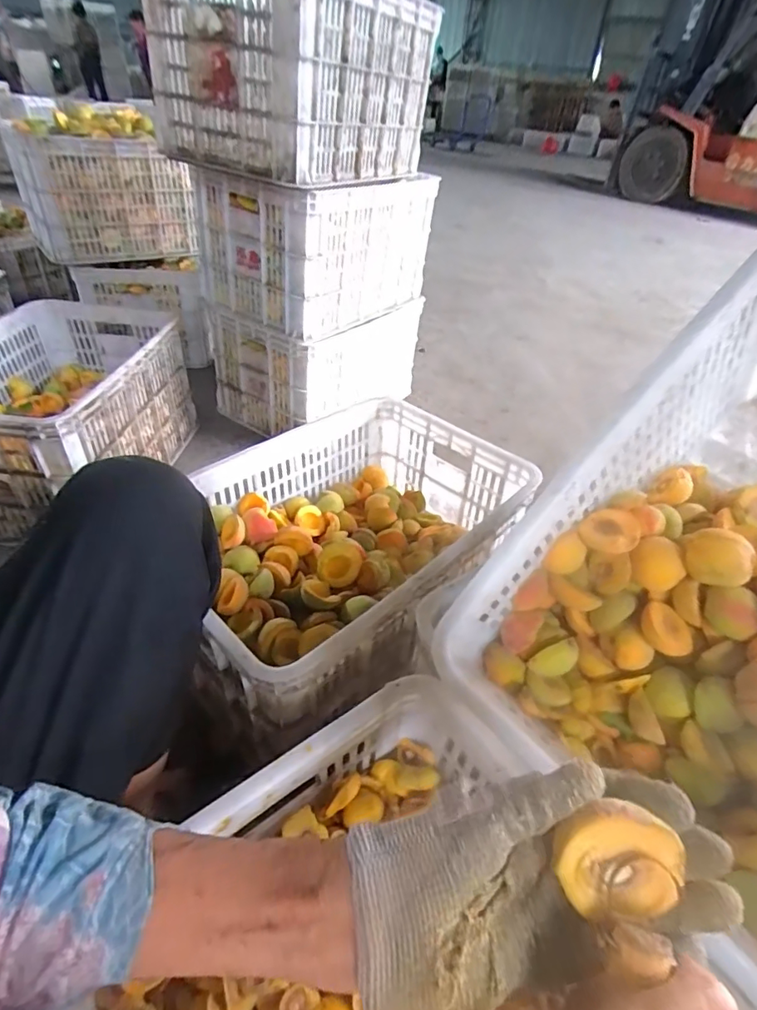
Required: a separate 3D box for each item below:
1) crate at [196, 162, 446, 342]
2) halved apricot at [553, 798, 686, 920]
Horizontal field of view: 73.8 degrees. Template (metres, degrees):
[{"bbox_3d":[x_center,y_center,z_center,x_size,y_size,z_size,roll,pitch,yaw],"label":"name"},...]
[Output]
[{"bbox_3d":[-0.141,-0.607,1.173,0.322,0.274,0.471,26,44,23],"label":"crate"},{"bbox_3d":[0.107,0.158,0.233,0.048,0.043,0.026,-17,-1,2],"label":"halved apricot"}]

